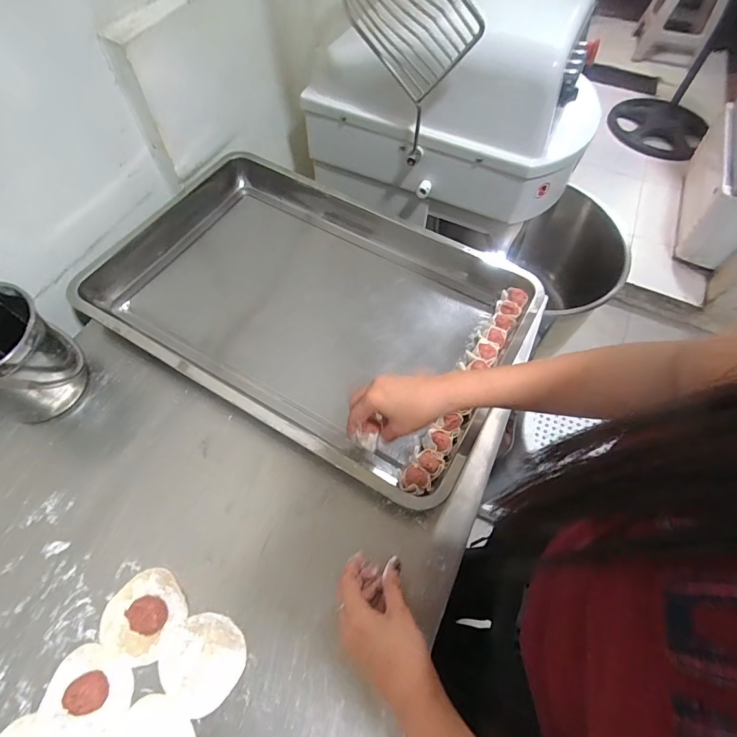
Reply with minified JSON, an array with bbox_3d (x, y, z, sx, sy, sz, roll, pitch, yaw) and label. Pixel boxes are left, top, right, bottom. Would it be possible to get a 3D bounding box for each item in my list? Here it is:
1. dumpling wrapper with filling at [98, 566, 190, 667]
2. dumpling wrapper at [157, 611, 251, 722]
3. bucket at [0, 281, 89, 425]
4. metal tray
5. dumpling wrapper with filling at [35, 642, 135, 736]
[{"bbox_3d":[-0.235,0.255,0.426,0.077,0.019,0.078,30,63,14],"label":"dumpling wrapper with filling"},{"bbox_3d":[-0.167,0.295,0.415,0.079,0.004,0.078,28,61,17],"label":"dumpling wrapper"},{"bbox_3d":[-0.428,-0.007,0.495,0.139,0.143,0.131,23,62,10],"label":"bucket"},{"bbox_3d":[-0.095,-0.104,0.617,0.603,0.076,0.390,28,62,13],"label":"metal tray"},{"bbox_3d":[-0.277,0.318,0.393,0.082,0.016,0.077,1,60,-2],"label":"dumpling wrapper with filling"}]

